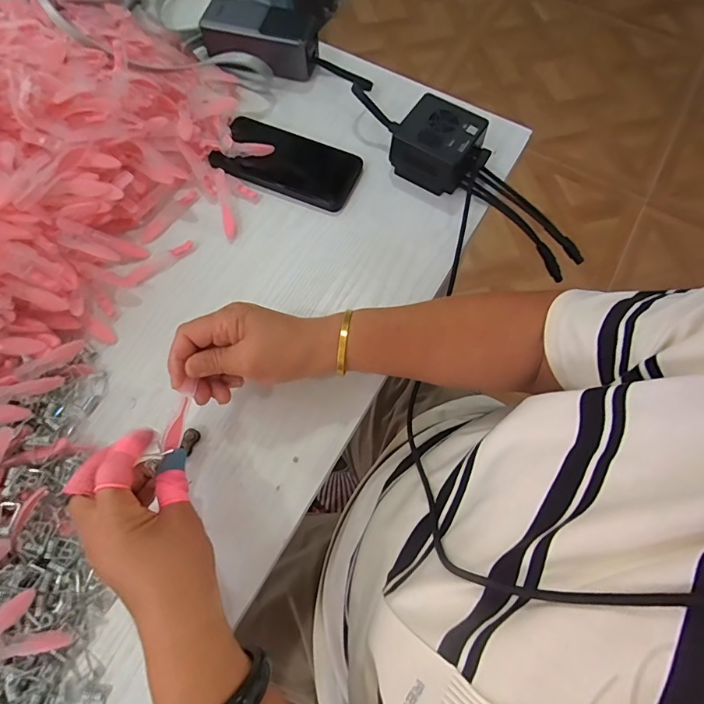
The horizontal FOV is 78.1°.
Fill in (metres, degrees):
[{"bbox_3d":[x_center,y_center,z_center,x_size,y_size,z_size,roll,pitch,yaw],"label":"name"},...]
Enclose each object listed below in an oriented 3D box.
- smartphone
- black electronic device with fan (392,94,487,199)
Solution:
[{"bbox_3d":[-0.072,-0.209,0.472,0.156,0.013,0.077,22,70,7],"label":"smartphone"},{"bbox_3d":[0.088,-0.218,0.461,0.086,0.051,0.074,32,71,10],"label":"black electronic device with fan"}]

